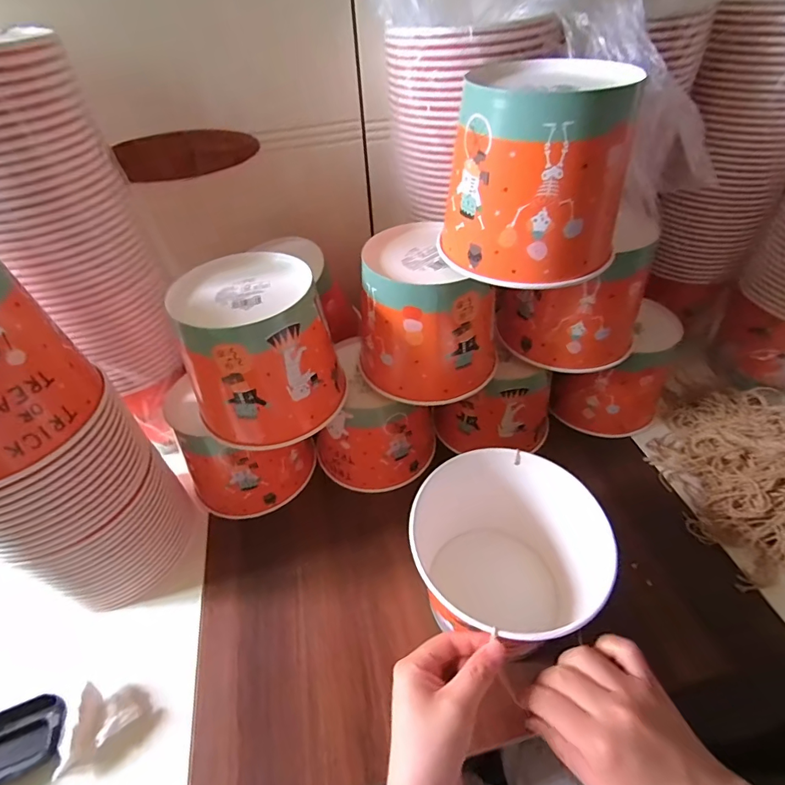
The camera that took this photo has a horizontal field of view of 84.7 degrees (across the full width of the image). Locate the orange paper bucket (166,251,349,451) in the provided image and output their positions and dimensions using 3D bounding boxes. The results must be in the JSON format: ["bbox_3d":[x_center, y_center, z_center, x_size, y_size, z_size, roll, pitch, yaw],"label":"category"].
[{"bbox_3d":[-0.131,-0.041,0.437,0.141,0.150,0.141,-18,47,-13],"label":"orange paper bucket"}]

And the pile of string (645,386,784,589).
[{"bbox_3d":[0.427,0.085,0.494,0.194,0.080,0.268,-10,46,-6],"label":"pile of string"}]

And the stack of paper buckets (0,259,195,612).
[{"bbox_3d":[-0.316,0.049,0.384,0.141,0.340,0.146,32,56,30],"label":"stack of paper buckets"}]

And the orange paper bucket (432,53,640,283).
[{"bbox_3d":[0.122,-0.185,0.361,0.141,0.131,0.139,11,47,14],"label":"orange paper bucket"}]

